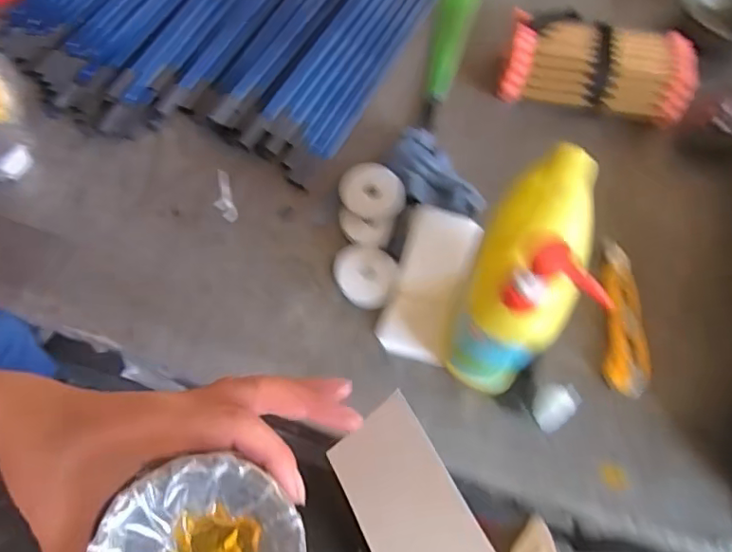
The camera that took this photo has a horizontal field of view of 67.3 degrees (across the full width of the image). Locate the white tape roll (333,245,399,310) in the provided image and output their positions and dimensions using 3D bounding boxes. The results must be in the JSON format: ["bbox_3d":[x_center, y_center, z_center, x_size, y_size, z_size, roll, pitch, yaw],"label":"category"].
[{"bbox_3d":[0.000,-0.002,0.598,0.072,0.012,0.066,0,65,-1],"label":"white tape roll"}]

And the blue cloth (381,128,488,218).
[{"bbox_3d":[0.077,-0.117,0.638,0.077,0.035,0.122,-29,69,-13],"label":"blue cloth"}]

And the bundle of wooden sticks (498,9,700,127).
[{"bbox_3d":[0.287,-0.262,0.689,0.217,0.081,0.107,13,66,5],"label":"bundle of wooden sticks"}]

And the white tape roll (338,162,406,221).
[{"bbox_3d":[0.007,-0.096,0.633,0.075,0.027,0.065,13,66,5],"label":"white tape roll"}]

